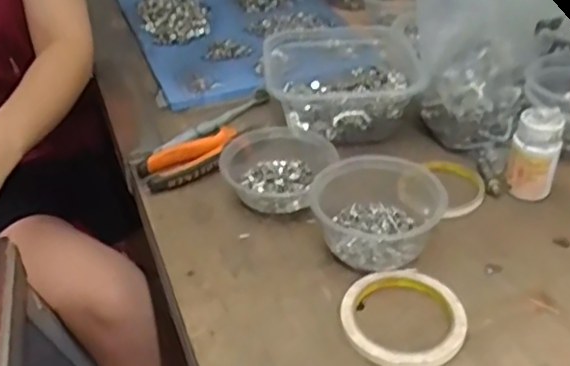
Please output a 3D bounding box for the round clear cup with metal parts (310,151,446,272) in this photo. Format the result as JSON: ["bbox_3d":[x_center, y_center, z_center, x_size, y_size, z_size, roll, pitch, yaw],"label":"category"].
[{"bbox_3d":[0.083,0.021,0.586,0.109,0.057,0.113,-4,38,3],"label":"round clear cup with metal parts"}]

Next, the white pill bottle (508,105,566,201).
[{"bbox_3d":[0.244,-0.028,0.623,0.042,0.082,0.039,8,40,17],"label":"white pill bottle"}]

